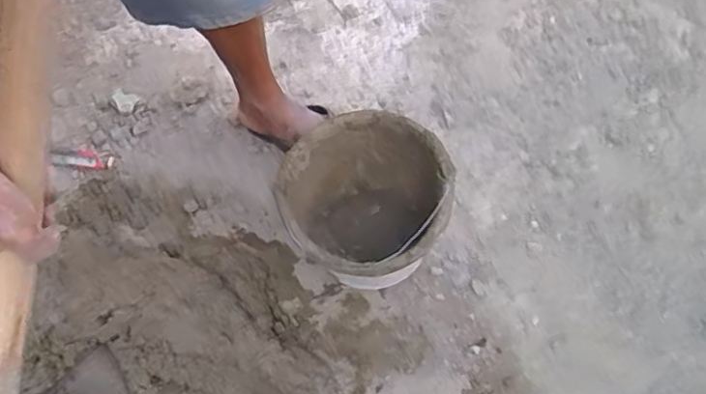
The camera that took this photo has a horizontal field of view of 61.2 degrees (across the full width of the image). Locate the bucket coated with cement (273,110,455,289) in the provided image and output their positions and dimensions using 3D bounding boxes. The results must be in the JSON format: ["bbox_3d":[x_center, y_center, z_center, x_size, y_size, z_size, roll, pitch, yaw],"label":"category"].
[{"bbox_3d":[0.013,0.025,0.834,0.217,0.207,0.235,0,61,0],"label":"bucket coated with cement"}]

